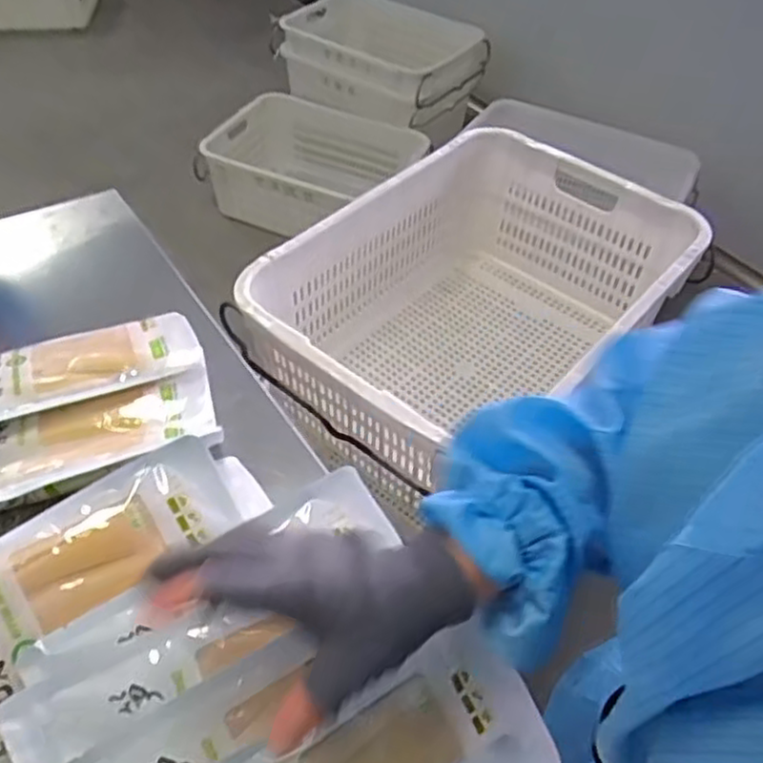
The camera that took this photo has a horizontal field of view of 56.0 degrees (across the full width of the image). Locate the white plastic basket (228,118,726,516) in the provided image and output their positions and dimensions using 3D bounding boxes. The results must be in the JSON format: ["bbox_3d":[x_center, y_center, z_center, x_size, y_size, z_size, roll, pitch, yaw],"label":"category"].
[{"bbox_3d":[0.134,-0.090,1.062,0.417,0.256,0.602,34,54,25],"label":"white plastic basket"}]

